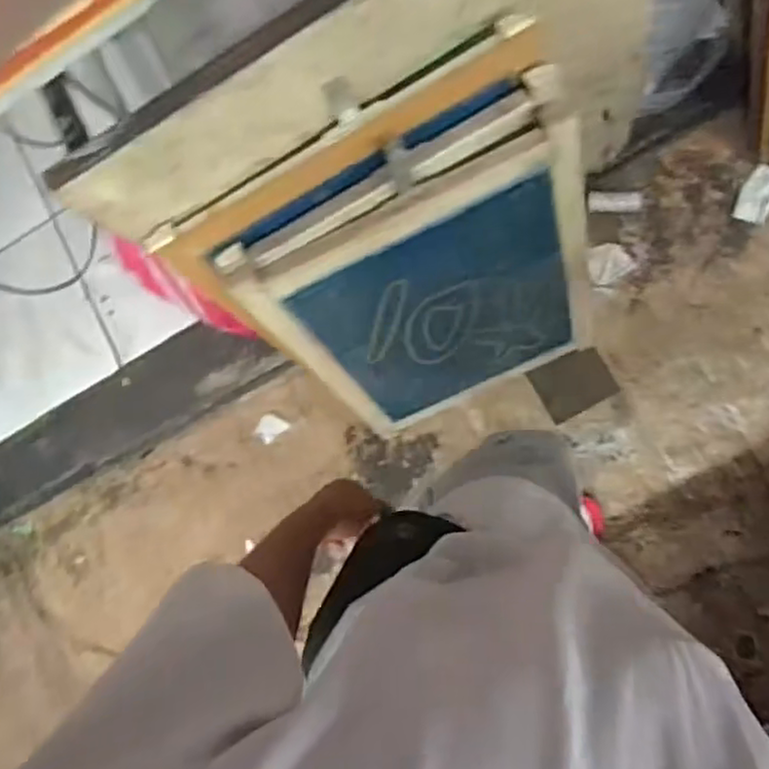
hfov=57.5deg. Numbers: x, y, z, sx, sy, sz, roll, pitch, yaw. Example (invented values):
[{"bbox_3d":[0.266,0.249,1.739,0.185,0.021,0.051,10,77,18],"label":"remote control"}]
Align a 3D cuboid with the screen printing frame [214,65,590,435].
[{"bbox_3d":[0.109,-0.130,1.157,0.470,0.661,0.059,-26,63,8],"label":"screen printing frame"}]

